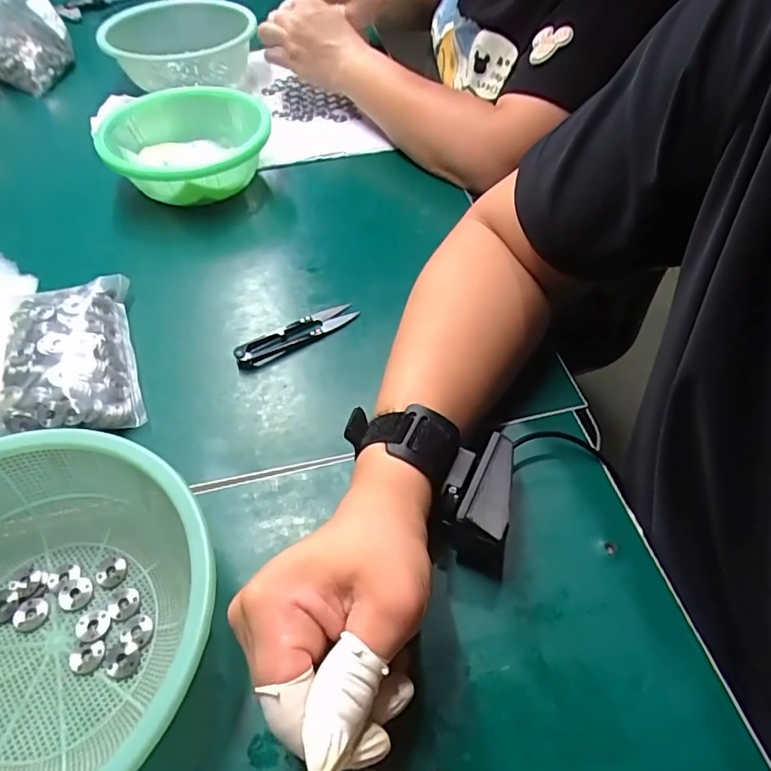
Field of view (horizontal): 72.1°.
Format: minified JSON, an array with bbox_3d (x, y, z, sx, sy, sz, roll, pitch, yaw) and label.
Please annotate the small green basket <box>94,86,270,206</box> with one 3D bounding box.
[{"bbox_3d":[-0.199,-0.241,0.545,0.161,0.061,0.182,-18,54,-14],"label":"small green basket"}]

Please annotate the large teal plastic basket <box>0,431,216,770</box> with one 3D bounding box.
[{"bbox_3d":[-0.172,0.119,0.257,0.174,0.065,0.178,0,51,0],"label":"large teal plastic basket"}]

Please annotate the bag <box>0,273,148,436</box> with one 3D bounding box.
[{"bbox_3d":[-0.229,-0.027,0.391,0.088,0.033,0.138,-10,52,-8],"label":"bag"}]

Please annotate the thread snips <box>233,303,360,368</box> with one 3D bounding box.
[{"bbox_3d":[-0.071,-0.042,0.421,0.102,0.011,0.023,-28,57,-21],"label":"thread snips"}]

